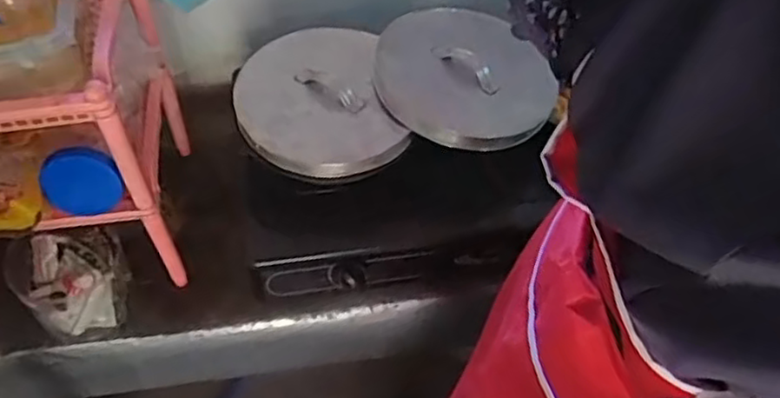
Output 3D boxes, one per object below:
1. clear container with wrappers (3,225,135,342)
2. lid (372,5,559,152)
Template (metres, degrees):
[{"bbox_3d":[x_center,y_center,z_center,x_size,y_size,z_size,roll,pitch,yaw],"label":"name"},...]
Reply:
[{"bbox_3d":[-0.428,0.113,0.909,0.146,0.110,0.108,-3,53,-4],"label":"clear container with wrappers"},{"bbox_3d":[0.096,-0.165,0.932,0.206,0.023,0.233,-35,70,-9],"label":"lid"}]

